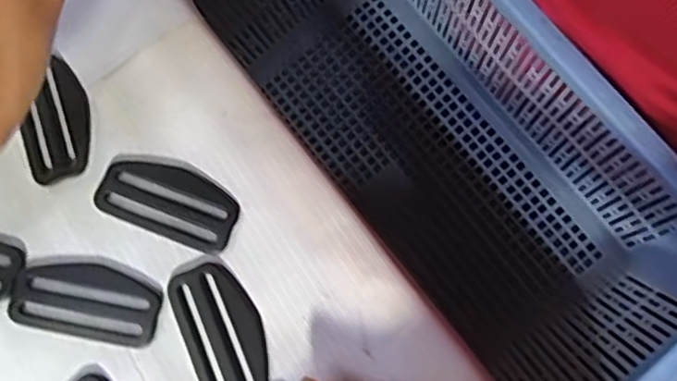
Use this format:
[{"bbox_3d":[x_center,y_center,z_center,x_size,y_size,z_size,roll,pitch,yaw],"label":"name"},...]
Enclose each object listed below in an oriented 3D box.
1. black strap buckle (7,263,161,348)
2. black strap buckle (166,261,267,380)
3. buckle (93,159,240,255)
[{"bbox_3d":[-0.100,0.043,0.254,0.059,0.004,0.028,10,75,4],"label":"black strap buckle"},{"bbox_3d":[-0.045,0.056,0.249,0.030,0.004,0.059,-23,75,-5],"label":"black strap buckle"},{"bbox_3d":[-0.070,0.003,0.264,0.059,0.004,0.030,20,76,7],"label":"buckle"}]

